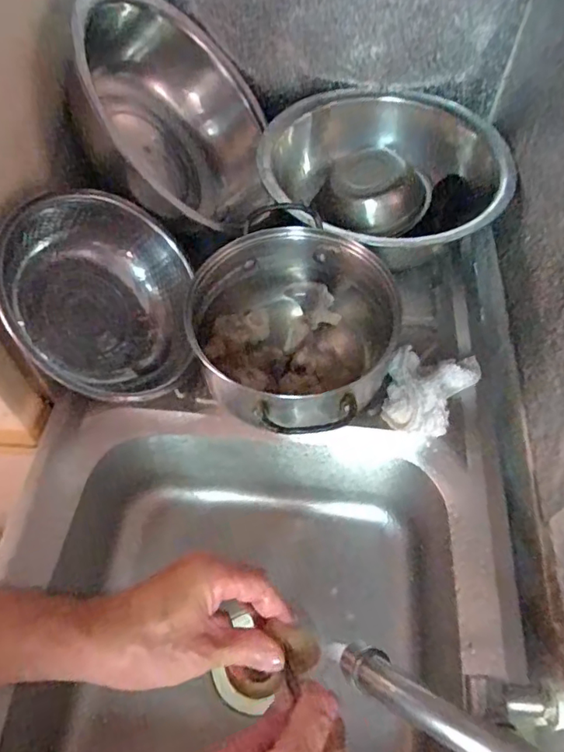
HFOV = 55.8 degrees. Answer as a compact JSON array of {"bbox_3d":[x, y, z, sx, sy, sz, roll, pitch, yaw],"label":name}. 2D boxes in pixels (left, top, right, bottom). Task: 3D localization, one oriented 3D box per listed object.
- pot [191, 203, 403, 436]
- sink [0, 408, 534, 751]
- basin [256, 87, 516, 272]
[{"bbox_3d":[0.014,-0.059,0.598,0.222,0.102,0.236,0,56,0],"label":"pot"},{"bbox_3d":[-0.032,0.302,0.550,0.507,0.213,0.484,6,56,3],"label":"sink"},{"bbox_3d":[0.142,-0.274,0.742,0.315,0.089,0.316,0,56,0],"label":"basin"}]

